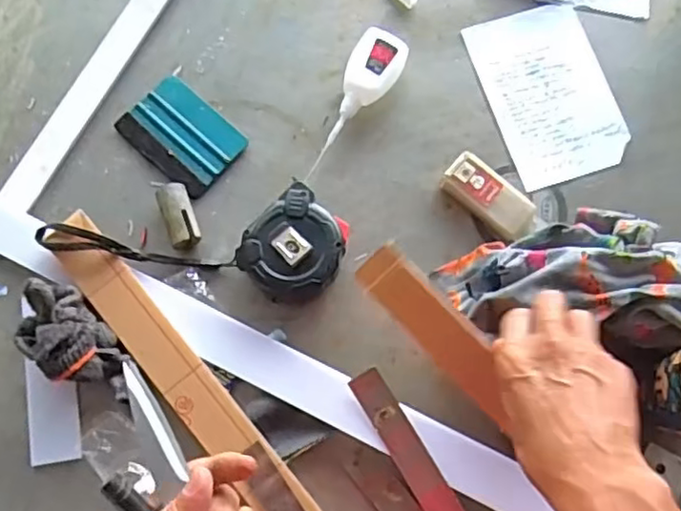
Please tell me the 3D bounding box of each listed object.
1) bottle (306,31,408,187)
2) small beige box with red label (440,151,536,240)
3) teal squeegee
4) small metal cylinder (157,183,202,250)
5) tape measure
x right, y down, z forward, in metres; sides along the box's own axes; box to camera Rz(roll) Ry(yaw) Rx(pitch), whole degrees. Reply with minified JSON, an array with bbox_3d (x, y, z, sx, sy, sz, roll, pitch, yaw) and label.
[{"bbox_3d":[0.016,-0.129,0.573,0.044,0.030,0.139,22,77,5],"label":"bottle"},{"bbox_3d":[0.126,-0.049,0.561,0.081,0.020,0.039,40,79,8],"label":"small beige box with red label"},{"bbox_3d":[-0.138,-0.105,0.573,0.098,0.007,0.071,41,79,9],"label":"teal squeegee"},{"bbox_3d":[-0.133,-0.032,0.546,0.025,0.021,0.052,-20,77,-6],"label":"small metal cylinder"},{"bbox_3d":[-0.034,-0.006,0.534,0.085,0.043,0.090,40,79,9],"label":"tape measure"}]

